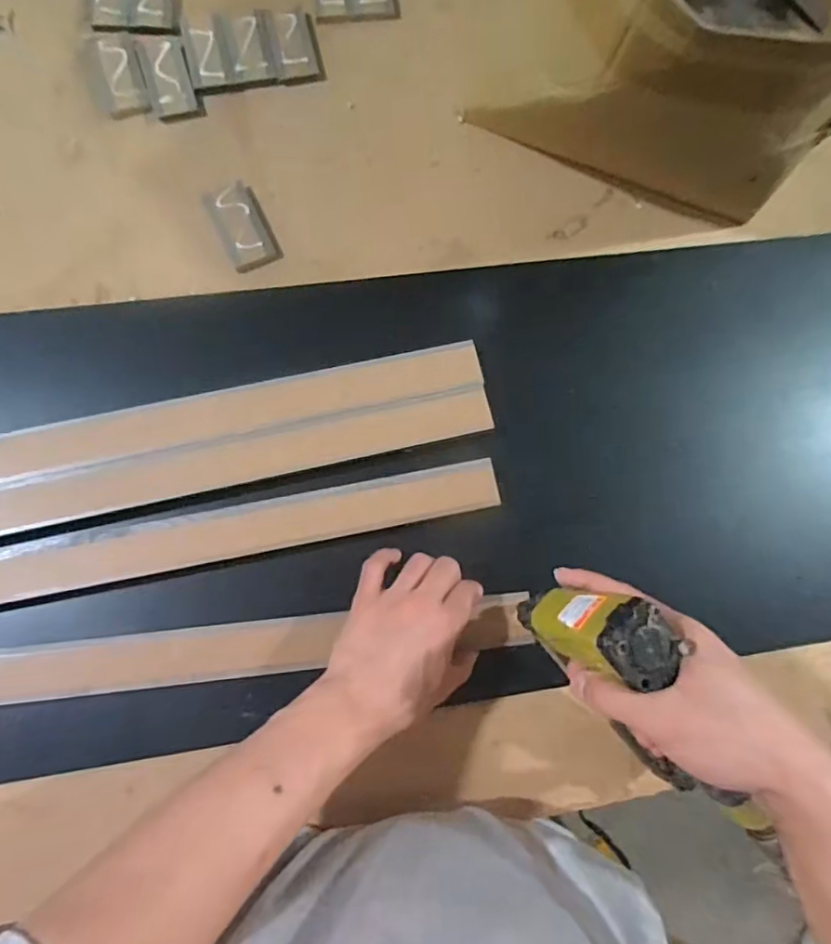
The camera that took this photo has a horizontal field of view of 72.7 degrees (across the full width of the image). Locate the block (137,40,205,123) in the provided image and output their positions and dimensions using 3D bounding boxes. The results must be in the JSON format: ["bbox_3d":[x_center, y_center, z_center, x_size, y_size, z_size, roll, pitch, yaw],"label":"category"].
[{"bbox_3d":[-0.229,-0.365,0.525,0.040,0.015,0.071,-20,83,-6],"label":"block"}]

